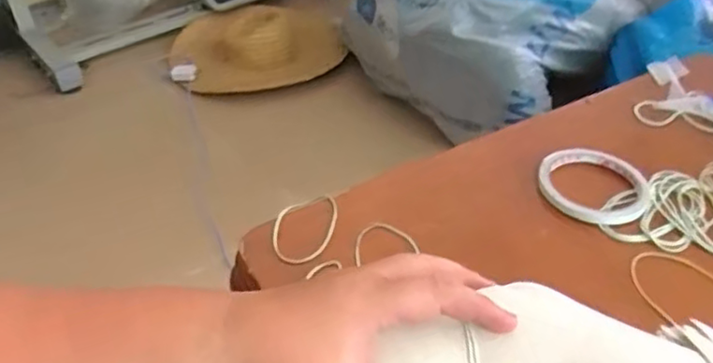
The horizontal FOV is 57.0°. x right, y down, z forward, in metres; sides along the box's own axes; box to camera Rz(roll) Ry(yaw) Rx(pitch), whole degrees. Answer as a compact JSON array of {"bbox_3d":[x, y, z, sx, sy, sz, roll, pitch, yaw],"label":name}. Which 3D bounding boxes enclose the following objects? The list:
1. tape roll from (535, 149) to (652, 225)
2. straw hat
[{"bbox_3d":[0.208,0.003,0.578,0.092,0.008,0.095,0,41,0],"label":"tape roll"},{"bbox_3d":[-0.243,-0.341,1.581,0.407,0.109,0.317,-7,41,-8],"label":"straw hat"}]

